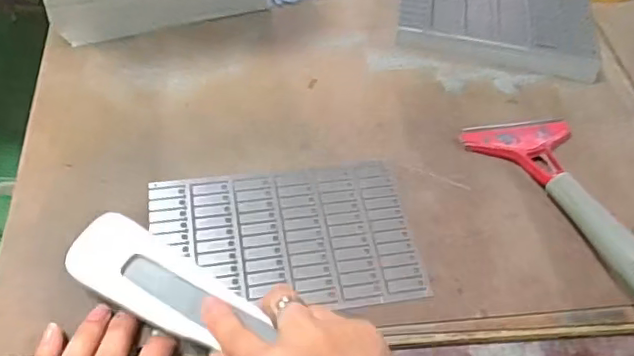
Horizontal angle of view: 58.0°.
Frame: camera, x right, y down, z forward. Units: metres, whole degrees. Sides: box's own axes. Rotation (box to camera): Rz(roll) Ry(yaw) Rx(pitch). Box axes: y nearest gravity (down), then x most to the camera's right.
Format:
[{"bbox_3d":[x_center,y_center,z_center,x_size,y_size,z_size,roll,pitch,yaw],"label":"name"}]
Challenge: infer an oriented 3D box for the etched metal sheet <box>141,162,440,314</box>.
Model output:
[{"bbox_3d":[-0.022,0.043,0.421,0.185,0.004,0.121,-6,55,-11],"label":"etched metal sheet"}]

